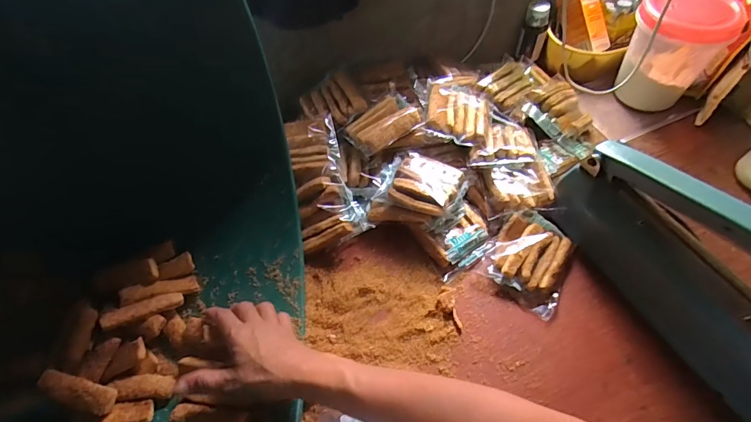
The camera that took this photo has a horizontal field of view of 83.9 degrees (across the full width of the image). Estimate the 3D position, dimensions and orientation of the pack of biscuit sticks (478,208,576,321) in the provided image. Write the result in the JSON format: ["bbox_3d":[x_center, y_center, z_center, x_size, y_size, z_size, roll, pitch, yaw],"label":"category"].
[{"bbox_3d":[0.182,0.057,0.491,0.090,0.030,0.105,30,61,19],"label":"pack of biscuit sticks"}]

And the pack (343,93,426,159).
[{"bbox_3d":[0.015,-0.118,0.549,0.112,0.029,0.069,-33,61,-20],"label":"pack"}]

